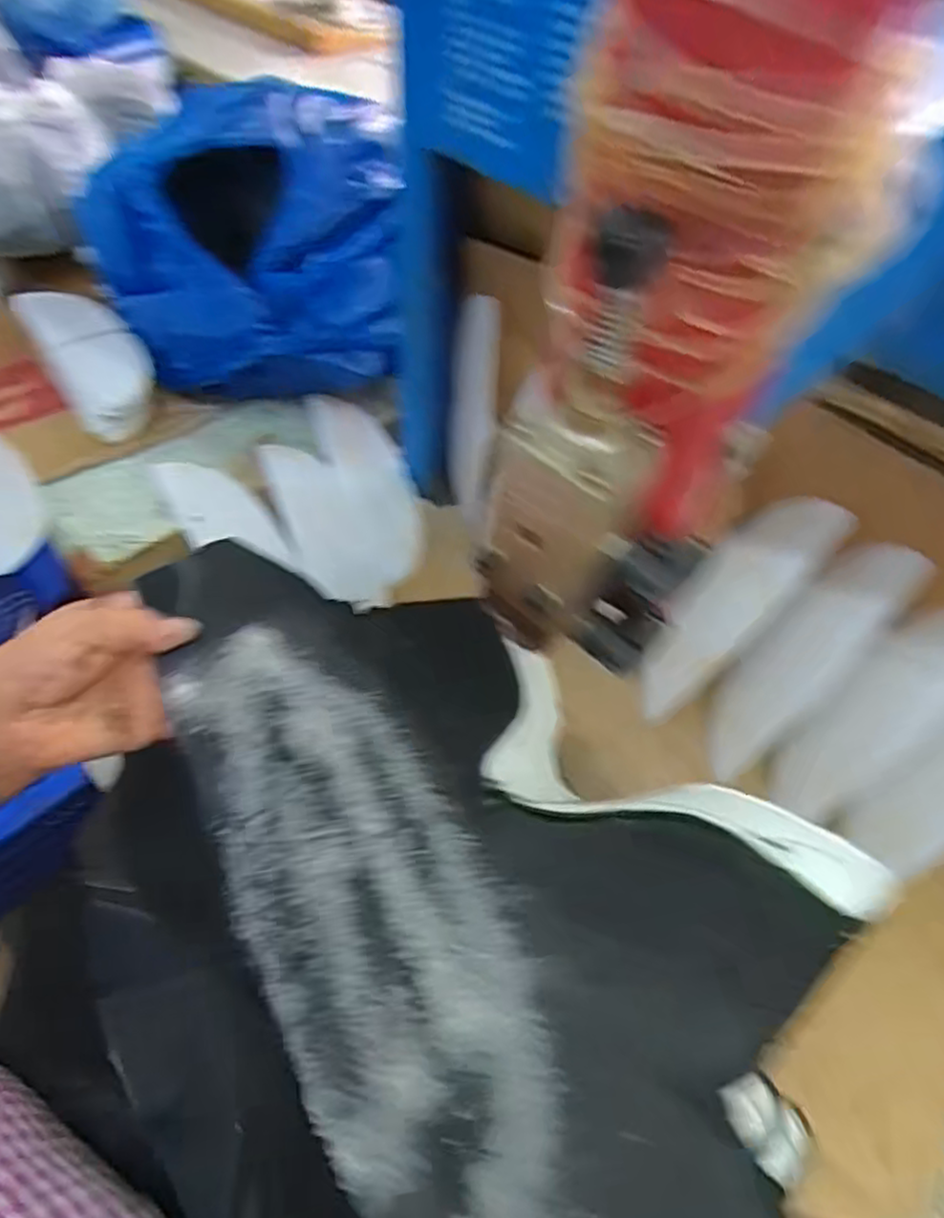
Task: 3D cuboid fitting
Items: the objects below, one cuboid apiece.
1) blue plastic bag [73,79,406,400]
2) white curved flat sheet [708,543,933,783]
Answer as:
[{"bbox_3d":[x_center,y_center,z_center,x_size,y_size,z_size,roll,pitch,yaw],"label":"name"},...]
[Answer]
[{"bbox_3d":[-0.212,-0.362,0.703,0.306,0.183,0.309,-1,53,-5],"label":"blue plastic bag"},{"bbox_3d":[0.229,0.037,0.502,0.057,0.198,0.013,45,28,25],"label":"white curved flat sheet"}]

